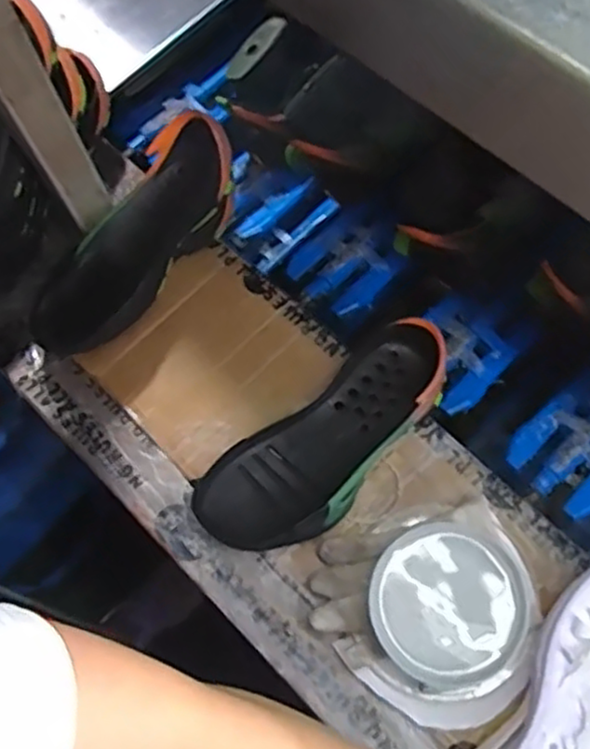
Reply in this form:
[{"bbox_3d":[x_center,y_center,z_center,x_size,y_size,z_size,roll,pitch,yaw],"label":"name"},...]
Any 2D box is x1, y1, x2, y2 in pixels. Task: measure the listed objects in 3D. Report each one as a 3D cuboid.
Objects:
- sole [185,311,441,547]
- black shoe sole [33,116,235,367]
[{"bbox_3d":[0.031,0.057,0.595,0.241,0.054,0.100,-38,71,-9],"label":"sole"},{"bbox_3d":[-0.146,-0.121,0.635,0.101,0.045,0.243,36,88,14],"label":"black shoe sole"}]

